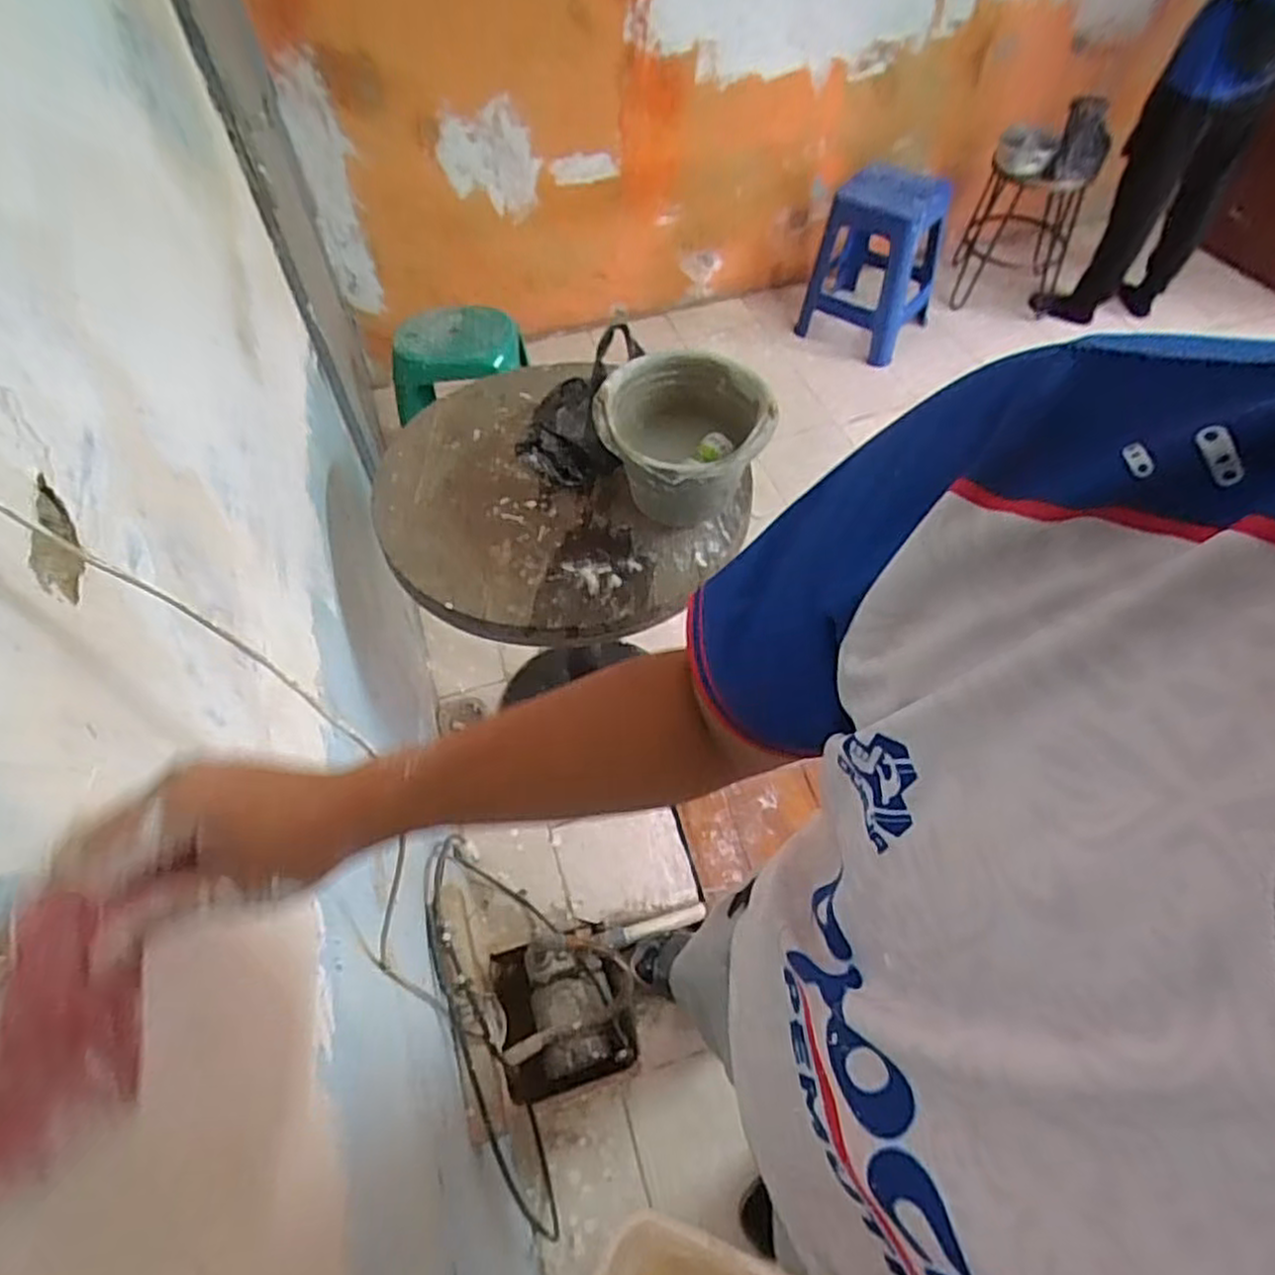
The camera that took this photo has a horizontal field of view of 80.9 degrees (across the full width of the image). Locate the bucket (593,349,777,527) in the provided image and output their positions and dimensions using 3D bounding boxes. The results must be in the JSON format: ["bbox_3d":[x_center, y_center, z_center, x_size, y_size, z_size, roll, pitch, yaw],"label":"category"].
[{"bbox_3d":[0.067,-0.279,1.089,0.234,0.173,0.264,-2,55,1],"label":"bucket"}]

